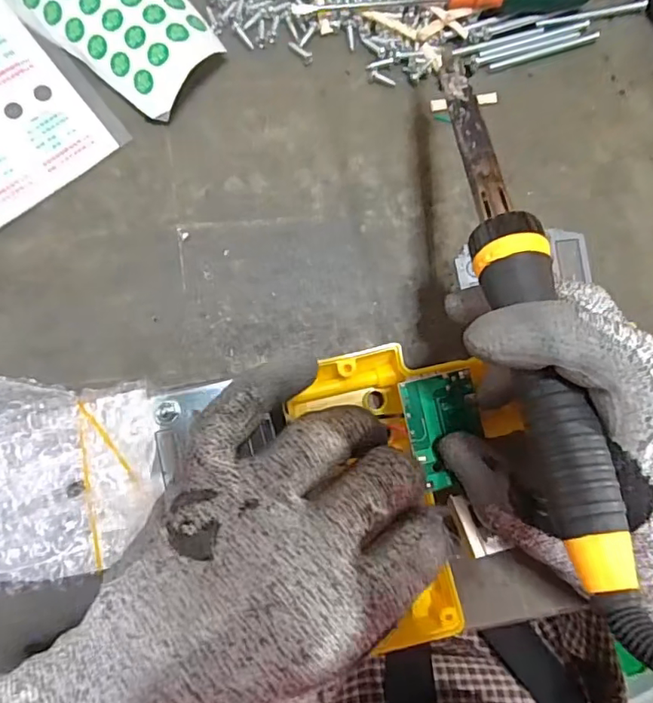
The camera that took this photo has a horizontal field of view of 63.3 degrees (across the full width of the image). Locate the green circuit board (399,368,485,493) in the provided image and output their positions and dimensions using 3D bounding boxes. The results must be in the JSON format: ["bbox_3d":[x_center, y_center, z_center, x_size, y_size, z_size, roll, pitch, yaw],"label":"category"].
[{"bbox_3d":[0.049,0.032,0.217,0.030,0.004,0.045,-11,88,-9],"label":"green circuit board"}]

